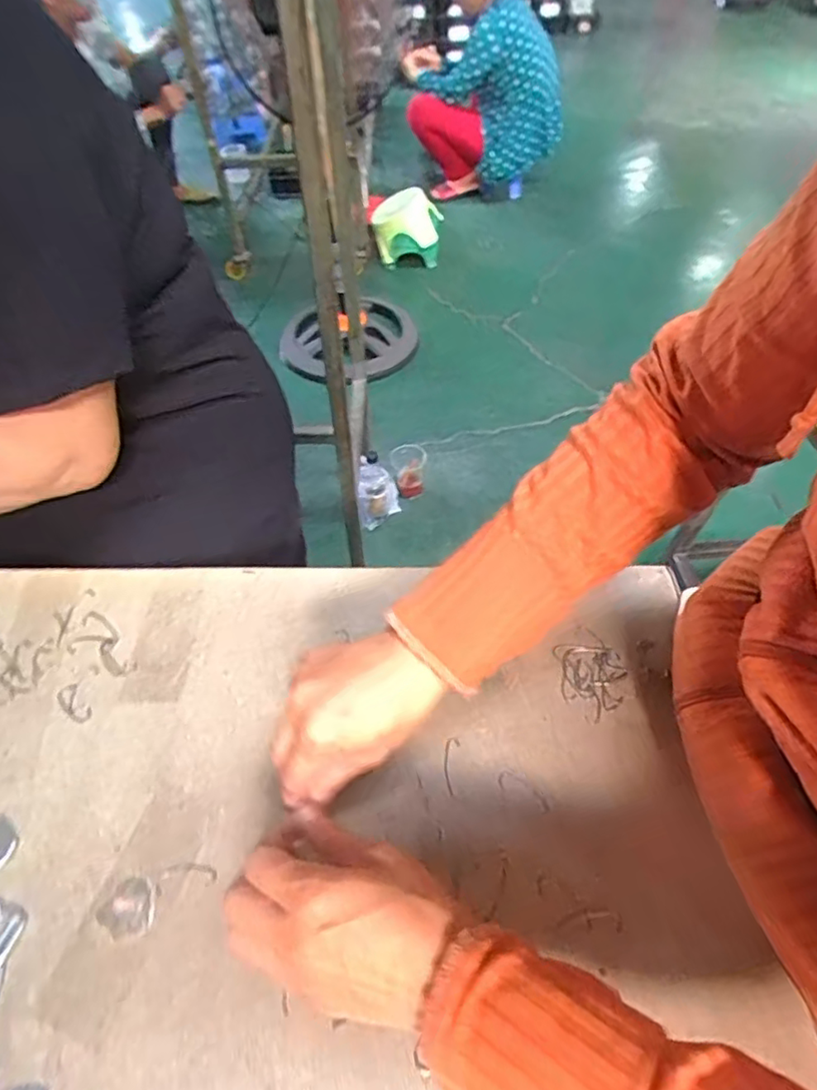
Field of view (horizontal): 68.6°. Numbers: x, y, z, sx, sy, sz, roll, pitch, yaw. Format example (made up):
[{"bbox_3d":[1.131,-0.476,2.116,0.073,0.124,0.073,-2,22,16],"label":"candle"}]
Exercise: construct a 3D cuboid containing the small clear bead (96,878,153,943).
[{"bbox_3d":[-0.169,0.218,0.360,0.033,0.004,0.030,-13,54,-7],"label":"small clear bead"}]

